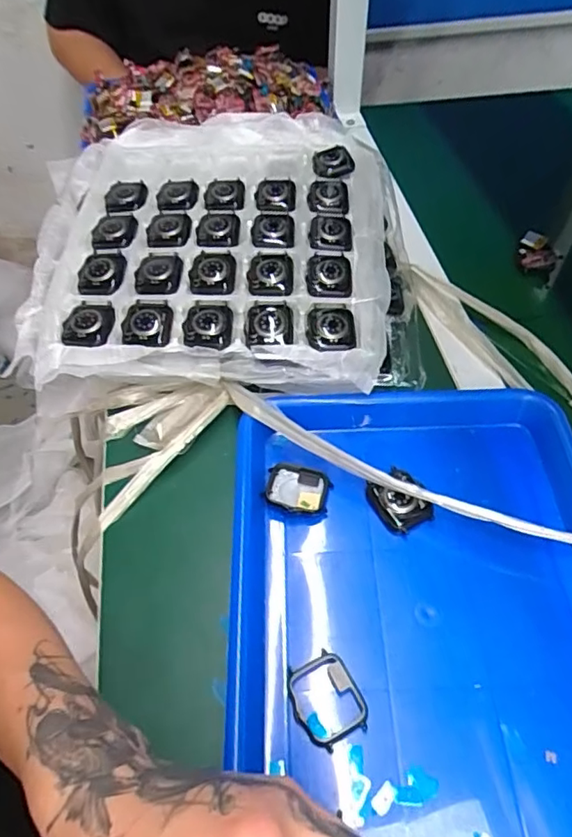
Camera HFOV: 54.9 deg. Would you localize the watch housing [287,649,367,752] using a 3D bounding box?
[{"bbox_3d":[0.024,0.166,0.326,0.040,0.006,0.047,-21,55,-13],"label":"watch housing"}]

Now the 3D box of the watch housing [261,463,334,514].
[{"bbox_3d":[0.009,0.054,0.412,0.048,0.010,0.036,9,54,9],"label":"watch housing"}]

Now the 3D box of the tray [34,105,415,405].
[{"bbox_3d":[-0.059,-0.169,0.534,0.328,0.073,0.359,-3,53,1],"label":"tray"}]

